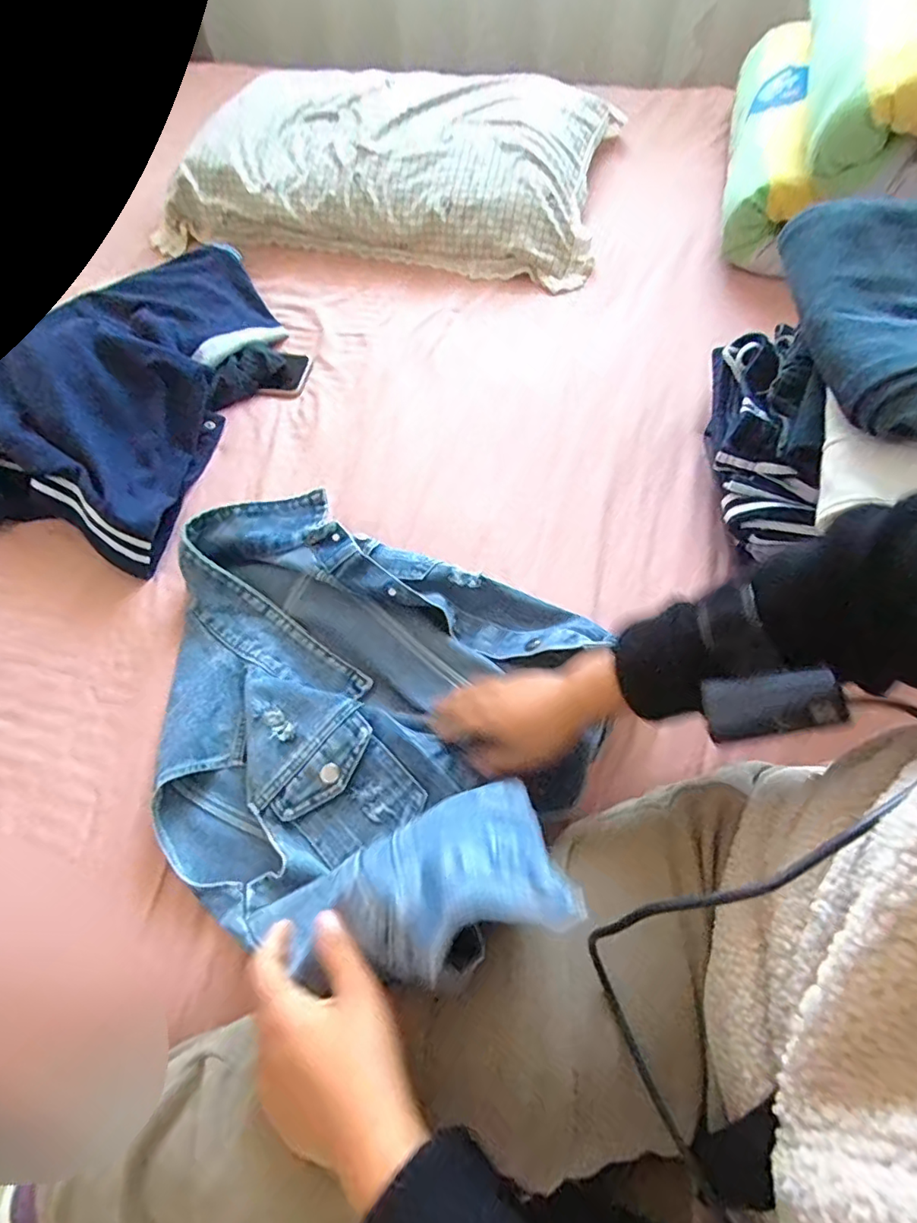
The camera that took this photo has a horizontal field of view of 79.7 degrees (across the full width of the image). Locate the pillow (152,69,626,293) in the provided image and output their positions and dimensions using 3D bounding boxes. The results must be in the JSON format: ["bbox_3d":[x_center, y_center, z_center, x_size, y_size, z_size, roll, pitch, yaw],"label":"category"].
[{"bbox_3d":[-0.113,-0.769,0.937,0.724,0.125,0.445,8,63,6],"label":"pillow"}]

